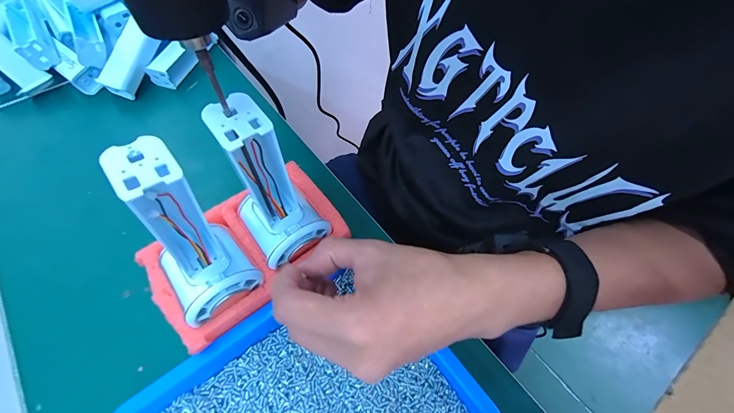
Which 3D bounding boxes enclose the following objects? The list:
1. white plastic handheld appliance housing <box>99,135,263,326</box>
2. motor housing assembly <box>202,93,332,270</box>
[{"bbox_3d":[-0.112,0.021,0.187,0.060,0.122,0.049,-34,66,-18],"label":"white plastic handheld appliance housing"},{"bbox_3d":[-0.068,-0.013,0.208,0.049,0.122,0.054,-33,66,-18],"label":"motor housing assembly"}]

